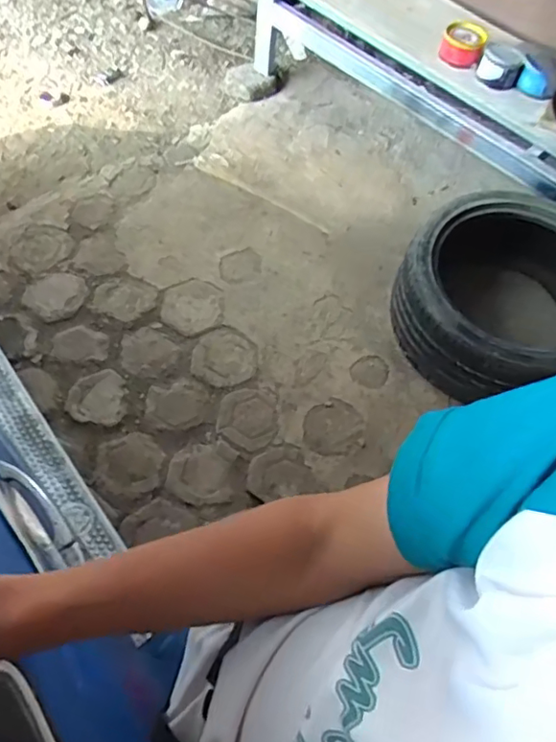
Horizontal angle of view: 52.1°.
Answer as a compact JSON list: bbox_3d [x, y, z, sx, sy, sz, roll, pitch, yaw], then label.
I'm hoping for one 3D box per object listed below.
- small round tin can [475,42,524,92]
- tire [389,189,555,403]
[{"bbox_3d":[0.636,-0.866,1.627,0.126,0.091,0.106,24,60,10],"label":"small round tin can"},{"bbox_3d":[0.626,-0.191,1.571,0.531,0.306,0.517,2,58,-3],"label":"tire"}]

